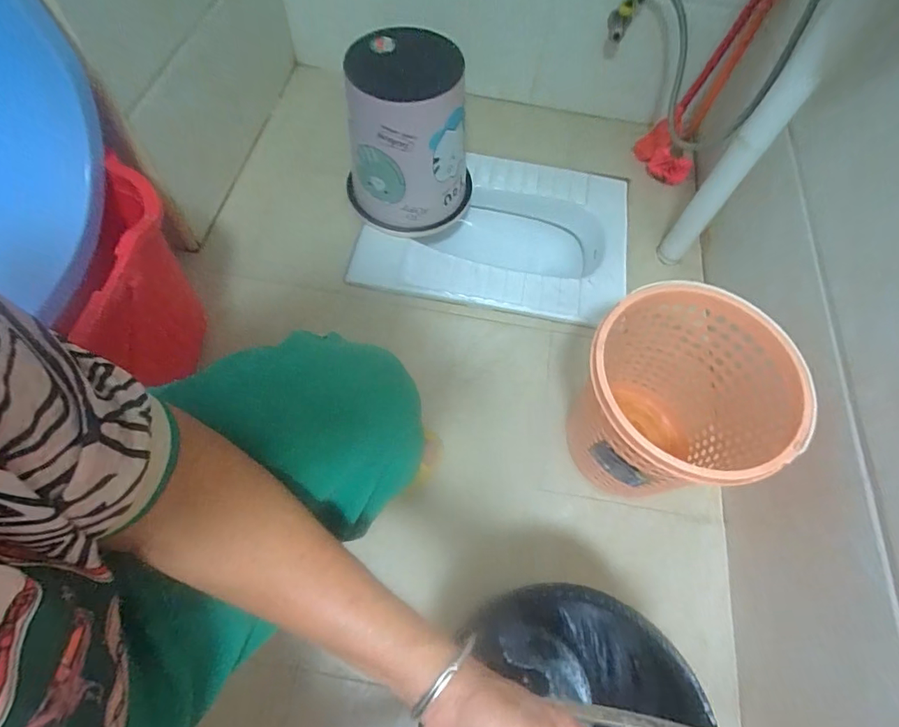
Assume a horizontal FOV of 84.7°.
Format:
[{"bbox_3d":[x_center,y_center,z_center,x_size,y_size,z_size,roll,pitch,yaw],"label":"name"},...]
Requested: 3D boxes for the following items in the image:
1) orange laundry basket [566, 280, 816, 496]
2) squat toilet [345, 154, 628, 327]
[{"bbox_3d":[0.303,0.065,0.707,0.248,0.267,0.243,1,63,-3],"label":"orange laundry basket"},{"bbox_3d":[0.096,-0.254,1.084,0.534,0.165,0.413,11,63,2],"label":"squat toilet"}]

